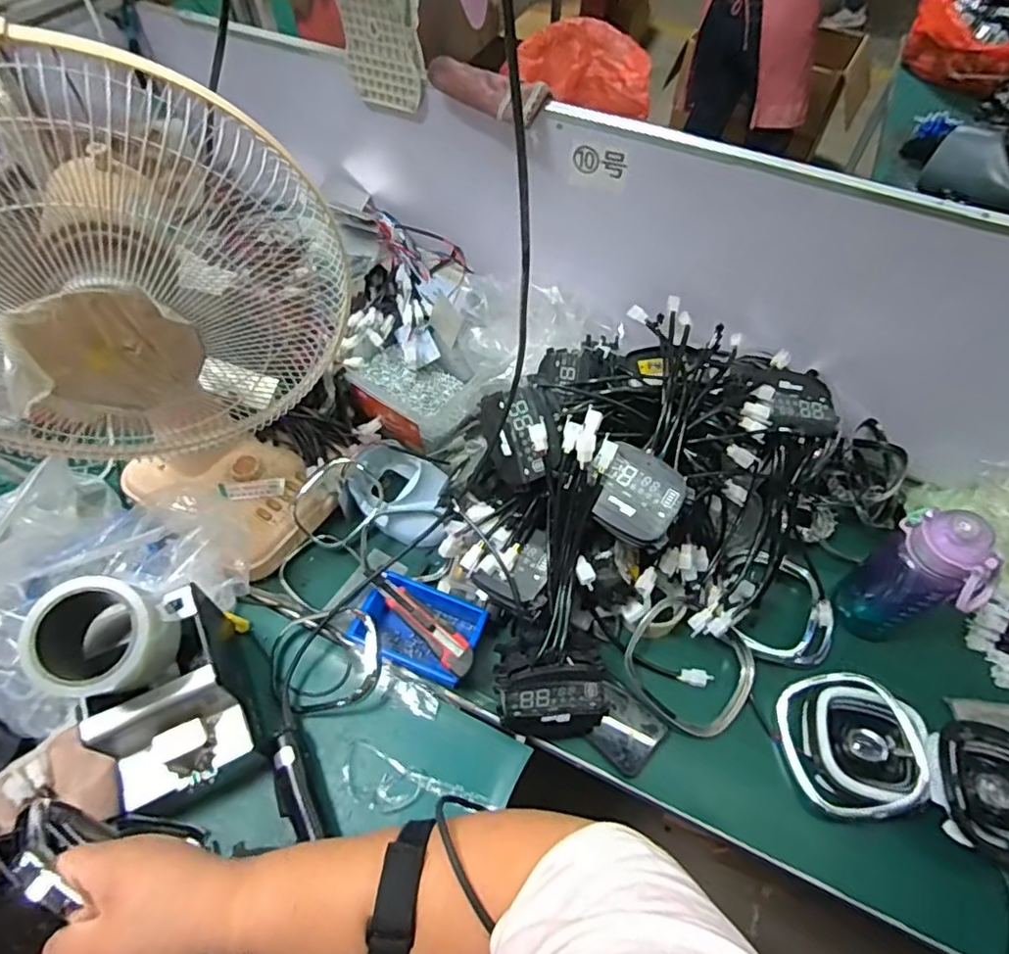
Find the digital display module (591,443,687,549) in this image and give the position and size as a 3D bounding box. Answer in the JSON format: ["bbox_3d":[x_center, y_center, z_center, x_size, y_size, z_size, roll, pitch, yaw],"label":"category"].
[{"bbox_3d":[0.151,0.023,0.664,0.086,0.017,0.099,22,85,12],"label":"digital display module"}]

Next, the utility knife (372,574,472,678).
[{"bbox_3d":[-0.098,0.174,0.716,0.160,0.013,0.037,39,64,21],"label":"utility knife"}]

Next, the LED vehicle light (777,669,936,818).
[{"bbox_3d":[0.397,0.307,0.686,0.135,0.072,0.143,14,57,7],"label":"LED vehicle light"}]

